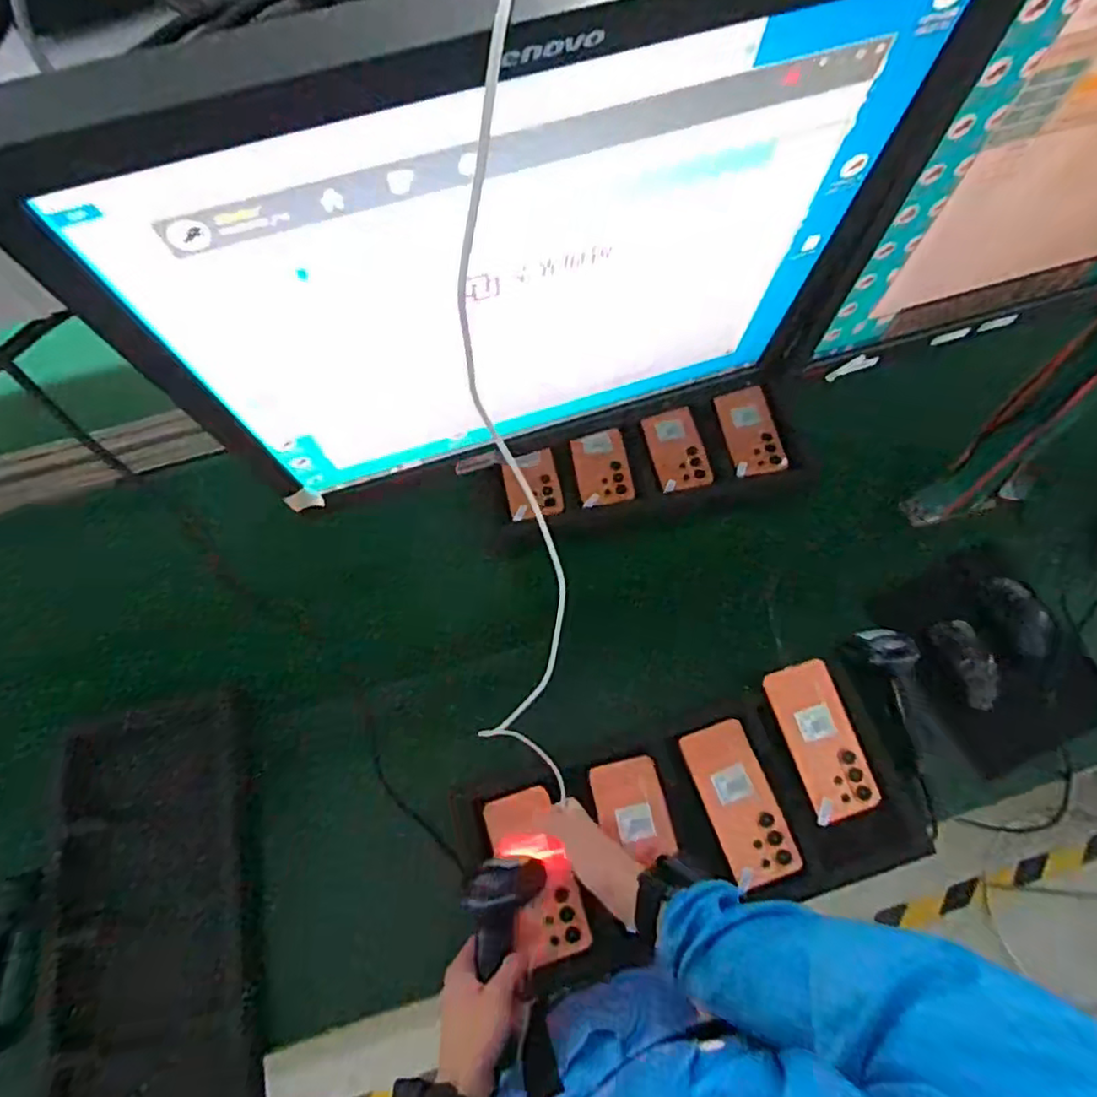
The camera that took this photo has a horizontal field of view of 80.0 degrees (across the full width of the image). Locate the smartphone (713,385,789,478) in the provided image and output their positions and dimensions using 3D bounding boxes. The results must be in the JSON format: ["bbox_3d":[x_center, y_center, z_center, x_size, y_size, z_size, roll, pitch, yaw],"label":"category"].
[{"bbox_3d":[0.305,-0.179,0.993,0.080,0.013,0.148,-10,66,-1],"label":"smartphone"}]

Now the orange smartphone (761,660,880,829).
[{"bbox_3d":[0.310,0.216,0.743,0.080,0.009,0.165,-16,66,-4],"label":"orange smartphone"}]

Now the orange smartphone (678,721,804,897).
[{"bbox_3d":[0.213,0.283,0.731,0.077,0.014,0.169,-17,66,-4],"label":"orange smartphone"}]

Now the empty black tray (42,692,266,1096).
[{"bbox_3d":[-0.449,0.423,0.740,0.229,0.033,0.473,-13,66,-3],"label":"empty black tray"}]

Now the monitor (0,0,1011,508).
[{"bbox_3d":[-0.009,-0.147,0.355,0.384,0.337,0.061,-19,77,-5],"label":"monitor"}]

